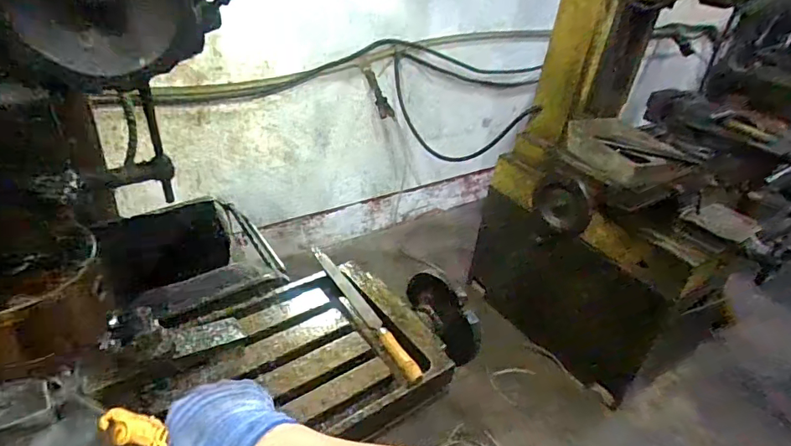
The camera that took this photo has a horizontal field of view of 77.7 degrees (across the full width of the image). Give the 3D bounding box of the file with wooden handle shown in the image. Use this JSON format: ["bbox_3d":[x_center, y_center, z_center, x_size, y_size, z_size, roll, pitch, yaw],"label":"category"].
[{"bbox_3d":[-0.049,0.110,0.681,0.020,0.020,0.288,-14,39,-29],"label":"file with wooden handle"}]

